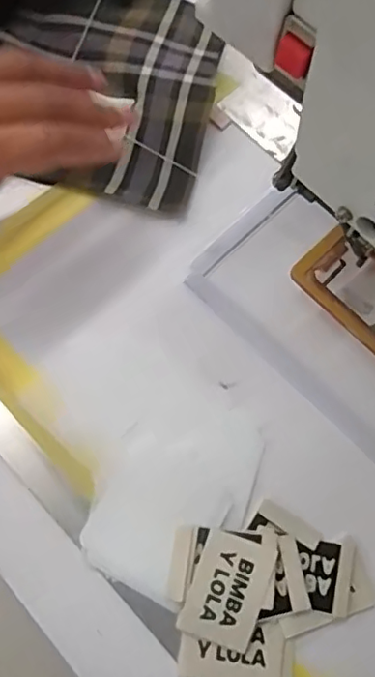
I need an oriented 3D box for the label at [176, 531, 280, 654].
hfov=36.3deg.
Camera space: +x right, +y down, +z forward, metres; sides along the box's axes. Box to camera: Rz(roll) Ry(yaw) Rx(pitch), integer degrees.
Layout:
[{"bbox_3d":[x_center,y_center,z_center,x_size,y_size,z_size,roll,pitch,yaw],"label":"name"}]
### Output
[{"bbox_3d":[0.020,0.120,0.277,0.037,0.006,0.050,19,70,6],"label":"label"}]

